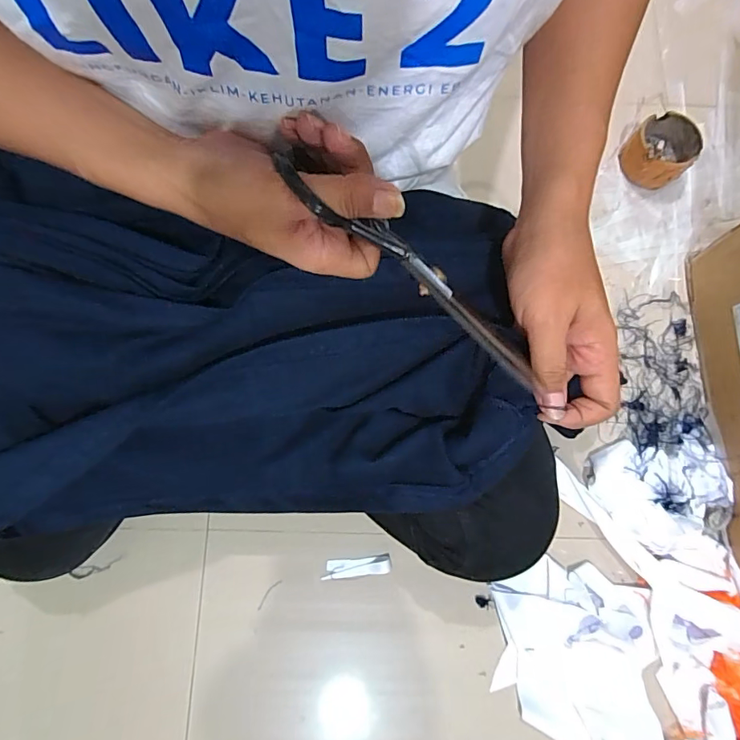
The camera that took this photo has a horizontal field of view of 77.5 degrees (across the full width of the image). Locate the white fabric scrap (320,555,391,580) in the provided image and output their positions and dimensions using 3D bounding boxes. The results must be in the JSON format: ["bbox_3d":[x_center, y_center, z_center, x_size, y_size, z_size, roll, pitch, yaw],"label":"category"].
[{"bbox_3d":[-0.015,0.221,0.515,0.075,0.006,0.019,-5,77,-3],"label":"white fabric scrap"}]

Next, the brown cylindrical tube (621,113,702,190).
[{"bbox_3d":[0.392,-0.296,0.626,0.085,0.045,0.088,0,77,-2],"label":"brown cylindrical tube"}]

